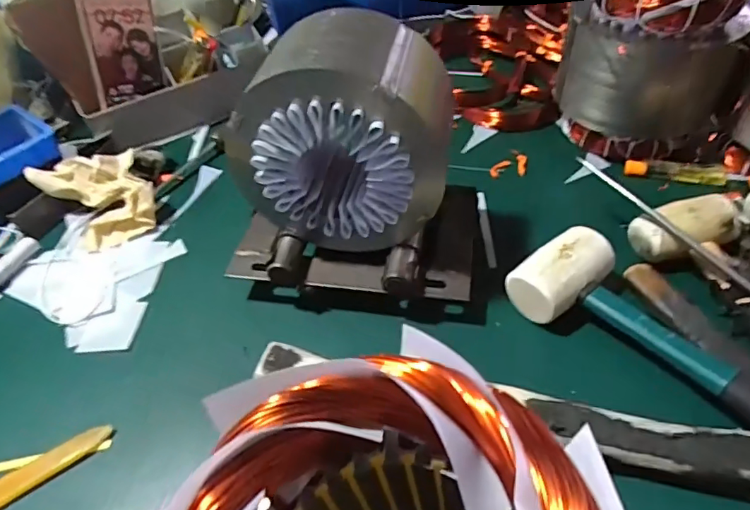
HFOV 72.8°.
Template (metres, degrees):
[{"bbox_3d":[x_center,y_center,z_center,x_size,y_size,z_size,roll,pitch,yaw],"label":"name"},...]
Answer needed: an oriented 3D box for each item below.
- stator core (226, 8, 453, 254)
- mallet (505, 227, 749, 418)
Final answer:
[{"bbox_3d":[-0.022,-0.080,0.371,0.148,0.148,0.083,3,49,7],"label":"stator core"},{"bbox_3d":[0.225,0.081,0.328,0.080,0.045,0.294,-37,55,-25],"label":"mallet"}]

